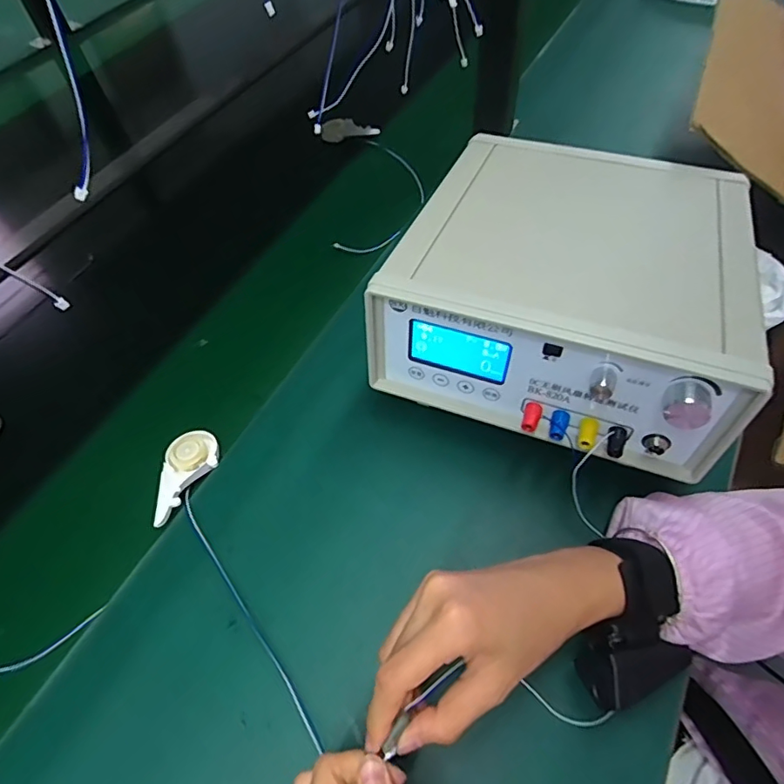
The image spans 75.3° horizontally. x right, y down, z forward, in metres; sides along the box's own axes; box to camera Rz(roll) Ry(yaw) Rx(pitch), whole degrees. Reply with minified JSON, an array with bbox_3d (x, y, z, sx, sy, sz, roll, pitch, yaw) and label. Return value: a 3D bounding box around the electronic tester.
[{"bbox_3d":[0.150,-0.096,0.434,0.252,0.134,0.288,16,58,15],"label":"electronic tester"}]

